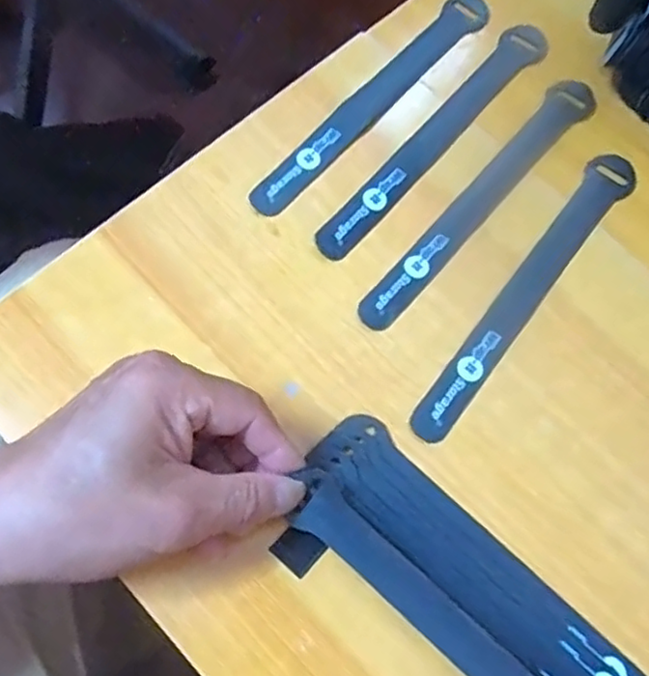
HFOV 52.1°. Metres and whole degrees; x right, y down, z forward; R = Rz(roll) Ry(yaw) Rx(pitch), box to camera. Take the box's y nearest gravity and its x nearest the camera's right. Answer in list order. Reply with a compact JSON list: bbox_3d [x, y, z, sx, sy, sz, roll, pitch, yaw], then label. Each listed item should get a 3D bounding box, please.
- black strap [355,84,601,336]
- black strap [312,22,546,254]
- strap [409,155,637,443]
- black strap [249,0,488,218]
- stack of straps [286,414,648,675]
[{"bbox_3d":[0.088,-0.078,0.367,0.025,0.004,0.199,38,74,11],"label":"black strap"},{"bbox_3d":[0.065,-0.116,0.377,0.025,0.007,0.197,38,74,11],"label":"black strap"},{"bbox_3d":[0.108,-0.027,0.349,0.025,0.005,0.199,38,74,11],"label":"strap"},{"bbox_3d":[0.029,-0.140,0.384,0.024,0.004,0.197,41,74,12],"label":"black strap"},{"bbox_3d":[0.070,0.117,0.289,0.195,0.020,0.055,41,74,12],"label":"stack of straps"}]

